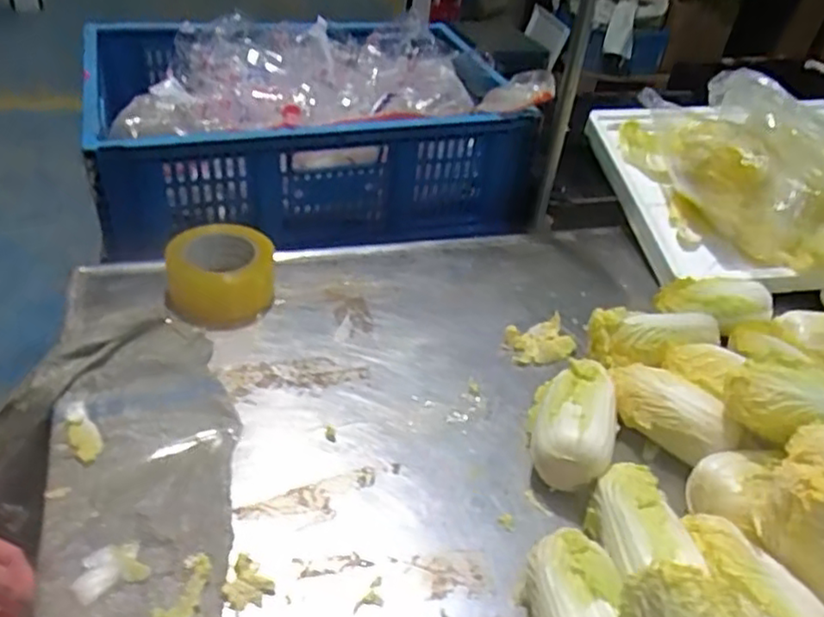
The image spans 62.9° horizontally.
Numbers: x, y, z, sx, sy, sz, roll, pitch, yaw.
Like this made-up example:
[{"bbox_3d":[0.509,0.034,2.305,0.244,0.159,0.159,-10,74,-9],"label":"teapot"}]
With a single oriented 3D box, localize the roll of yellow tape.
[{"bbox_3d":[-0.224,-0.042,0.784,0.124,0.066,0.120,0,39,-12],"label":"roll of yellow tape"}]

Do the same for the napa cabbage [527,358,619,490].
[{"bbox_3d":[0.156,0.111,0.656,0.080,0.071,0.133,19,39,13],"label":"napa cabbage"}]

